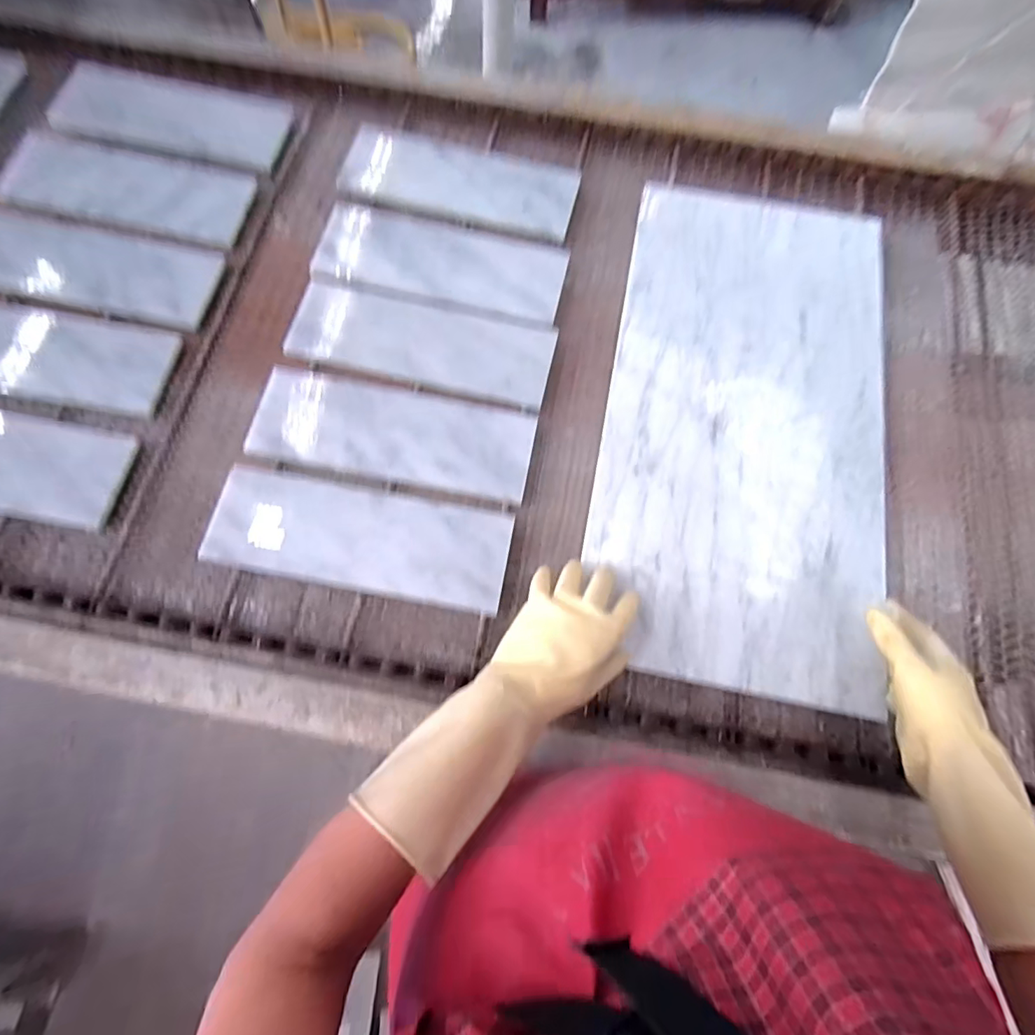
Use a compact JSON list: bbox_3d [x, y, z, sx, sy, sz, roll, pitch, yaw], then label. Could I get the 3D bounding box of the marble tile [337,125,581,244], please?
[{"bbox_3d":[-0.078,-0.454,0.698,0.310,0.012,0.129,13,74,3],"label":"marble tile"}]

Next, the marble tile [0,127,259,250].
[{"bbox_3d":[-0.506,-0.425,0.669,0.304,0.014,0.121,12,74,2],"label":"marble tile"}]

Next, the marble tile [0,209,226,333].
[{"bbox_3d":[-0.524,-0.306,0.619,0.310,0.020,0.116,12,74,2],"label":"marble tile"}]

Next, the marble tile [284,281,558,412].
[{"bbox_3d":[-0.115,-0.208,0.616,0.306,0.011,0.113,13,74,2],"label":"marble tile"}]

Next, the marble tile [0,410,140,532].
[{"bbox_3d":[-0.572,-0.068,0.528,0.311,0.017,0.108,11,73,2],"label":"marble tile"}]

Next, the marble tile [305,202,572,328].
[{"bbox_3d":[-0.097,-0.323,0.653,0.309,0.011,0.127,13,74,2],"label":"marble tile"}]

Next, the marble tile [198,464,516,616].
[{"bbox_3d":[-0.164,0.018,0.533,0.304,0.018,0.106,10,74,3],"label":"marble tile"}]

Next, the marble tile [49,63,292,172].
[{"bbox_3d":[-0.478,-0.551,0.707,0.311,0.013,0.135,12,74,2],"label":"marble tile"}]

